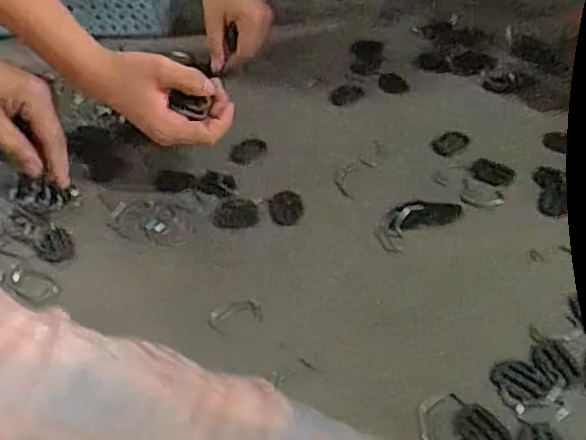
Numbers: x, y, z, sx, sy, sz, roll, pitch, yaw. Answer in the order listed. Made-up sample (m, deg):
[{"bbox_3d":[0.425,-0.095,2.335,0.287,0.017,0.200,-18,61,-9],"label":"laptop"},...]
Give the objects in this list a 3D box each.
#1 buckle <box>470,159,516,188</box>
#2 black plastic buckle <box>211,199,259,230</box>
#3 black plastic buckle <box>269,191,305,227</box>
[{"bbox_3d":[0.168,-0.040,0.513,0.036,0.004,0.027,19,50,20],"label":"buckle"},{"bbox_3d":[-0.046,-0.006,0.494,0.036,0.004,0.029,0,46,4],"label":"black plastic buckle"},{"bbox_3d":[-0.005,-0.009,0.493,0.027,0.005,0.033,0,46,3],"label":"black plastic buckle"}]

